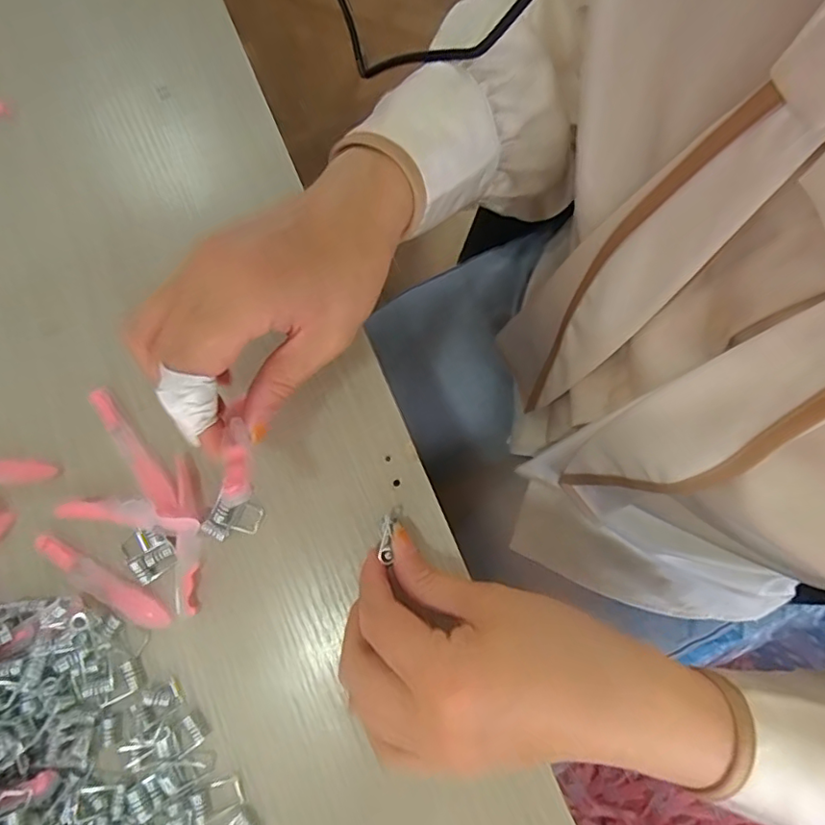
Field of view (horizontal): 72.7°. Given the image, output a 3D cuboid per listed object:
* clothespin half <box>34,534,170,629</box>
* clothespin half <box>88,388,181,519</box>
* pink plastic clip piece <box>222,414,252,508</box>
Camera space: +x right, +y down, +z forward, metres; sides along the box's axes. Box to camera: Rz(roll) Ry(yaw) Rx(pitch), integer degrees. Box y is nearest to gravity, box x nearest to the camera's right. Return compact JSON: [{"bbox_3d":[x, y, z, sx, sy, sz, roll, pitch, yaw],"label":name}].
[{"bbox_3d":[-0.156,0.085,0.280,0.076,0.006,0.014,30,80,8],"label":"clothespin half"},{"bbox_3d":[-0.143,0.021,0.290,0.013,0.016,0.084,-39,79,-7],"label":"clothespin half"},{"bbox_3d":[-0.071,0.019,0.226,0.010,0.005,0.037,-9,63,0],"label":"pink plastic clip piece"}]

